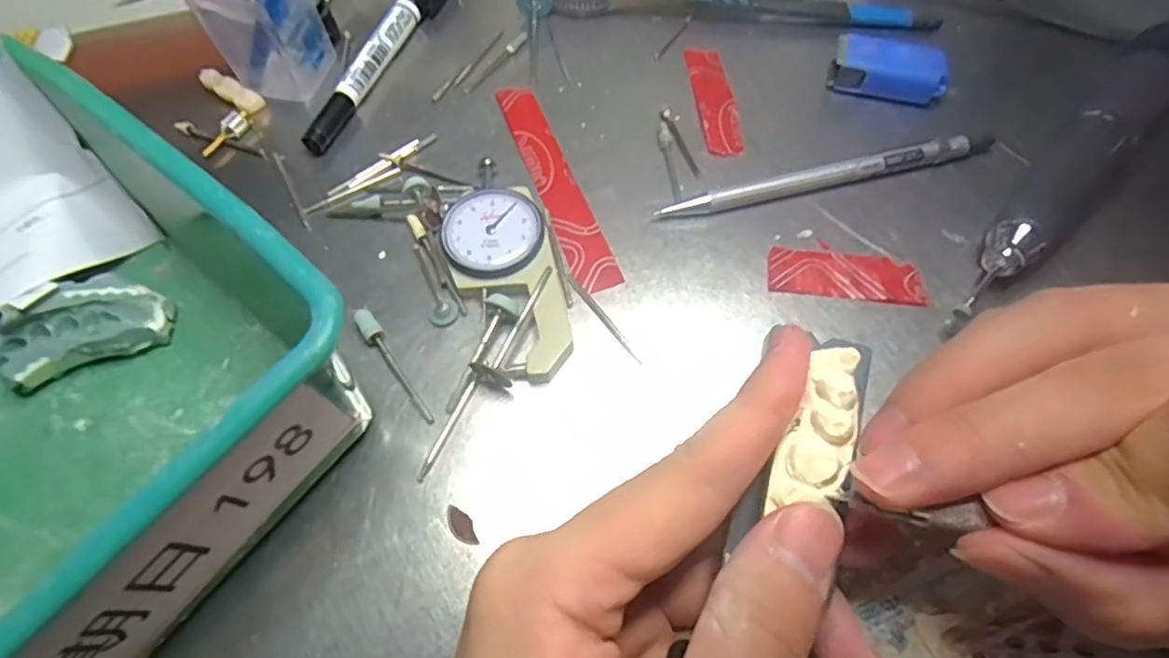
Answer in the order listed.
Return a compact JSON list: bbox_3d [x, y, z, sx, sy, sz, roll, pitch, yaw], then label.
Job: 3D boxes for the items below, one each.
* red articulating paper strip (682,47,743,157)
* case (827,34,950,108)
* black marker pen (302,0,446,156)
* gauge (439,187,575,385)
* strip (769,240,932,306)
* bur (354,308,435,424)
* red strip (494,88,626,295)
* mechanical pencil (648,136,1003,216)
[{"bbox_3d":[0.057,-0.102,0.267,0.016,0.004,0.067,-5,62,0],"label":"red articulating paper strip"},{"bbox_3d":[0.130,-0.111,0.265,0.046,0.019,0.020,15,63,10],"label":"case"},{"bbox_3d":[-0.089,-0.133,0.284,0.015,0.014,0.137,15,63,10],"label":"black marker pen"},{"bbox_3d":[-0.026,-0.018,0.220,0.037,0.012,0.077,-20,63,-8],"label":"gauge"},{"bbox_3d":[0.096,-0.021,0.224,0.054,0.004,0.022,5,62,5],"label":"strip"},{"bbox_3d":[-0.065,0.012,0.208,0.006,0.006,0.049,-31,65,-14],"label":"bur"},{"bbox_3d":[-0.012,-0.061,0.248,0.017,0.004,0.111,-20,63,-8],"label":"red strip"},{"bbox_3d":[0.098,-0.061,0.242,0.137,0.009,0.008,-13,62,-5],"label":"mechanical pencil"}]

